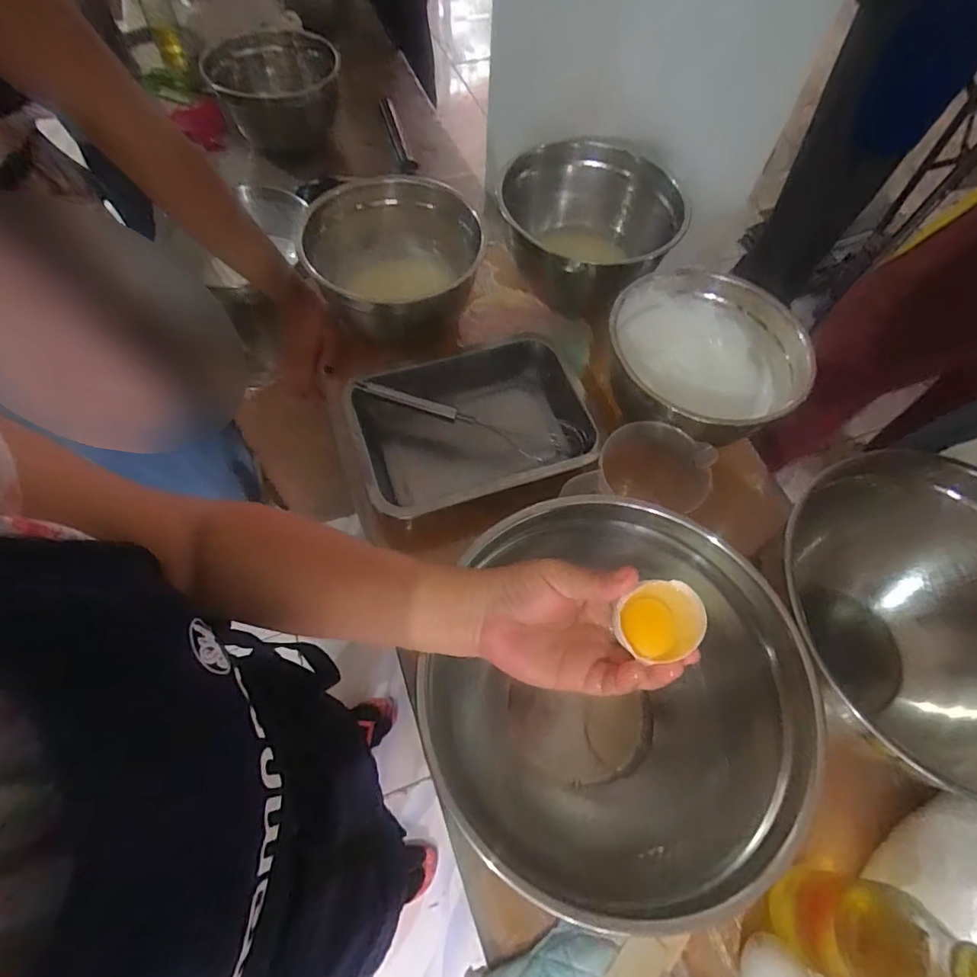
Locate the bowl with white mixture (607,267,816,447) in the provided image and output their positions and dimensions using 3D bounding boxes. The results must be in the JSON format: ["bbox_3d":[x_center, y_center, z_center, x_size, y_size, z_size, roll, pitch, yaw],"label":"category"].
[{"bbox_3d":[0.234,-0.144,0.605,0.205,0.116,0.187,10,60,3],"label":"bowl with white mixture"}]

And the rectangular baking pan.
[{"bbox_3d":[-0.012,-0.062,0.628,0.273,0.086,0.192,-16,62,-11],"label":"rectangular baking pan"}]

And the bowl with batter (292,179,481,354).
[{"bbox_3d":[-0.117,-0.272,0.686,0.192,0.137,0.195,1,60,-2],"label":"bowl with batter"}]

